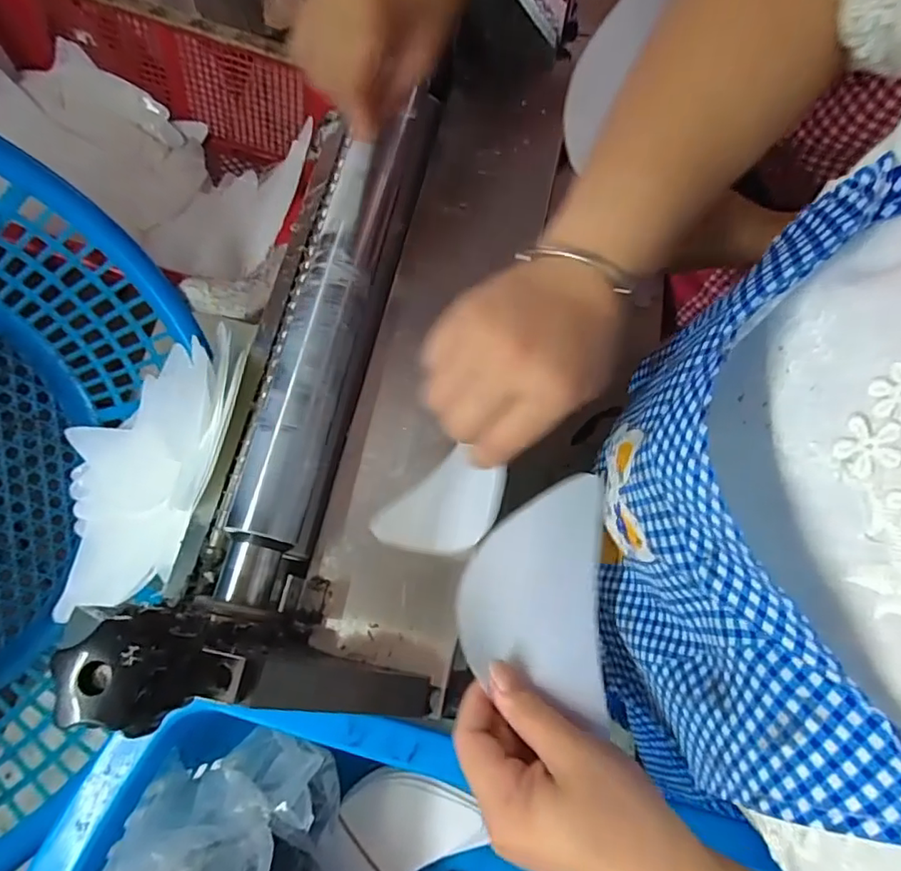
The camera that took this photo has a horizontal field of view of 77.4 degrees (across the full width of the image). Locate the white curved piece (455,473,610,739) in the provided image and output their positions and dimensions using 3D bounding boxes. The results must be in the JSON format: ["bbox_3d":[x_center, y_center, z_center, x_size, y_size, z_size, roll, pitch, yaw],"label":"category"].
[{"bbox_3d":[0.043,0.082,0.303,0.073,0.009,0.120,3,70,1],"label":"white curved piece"}]

